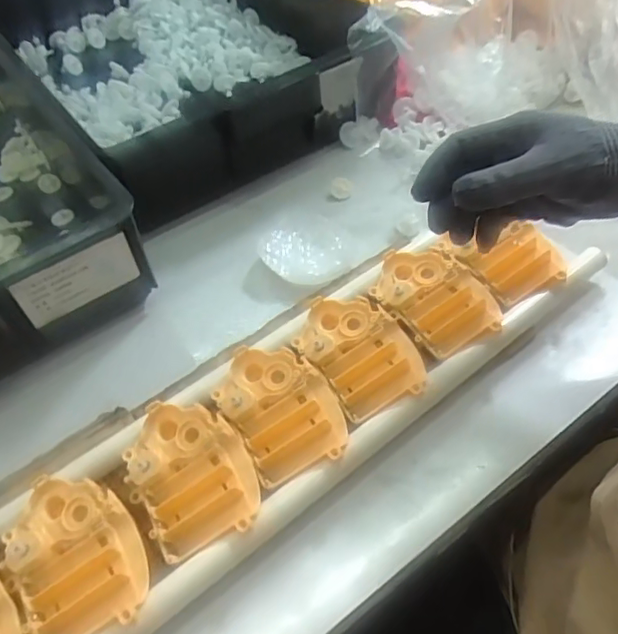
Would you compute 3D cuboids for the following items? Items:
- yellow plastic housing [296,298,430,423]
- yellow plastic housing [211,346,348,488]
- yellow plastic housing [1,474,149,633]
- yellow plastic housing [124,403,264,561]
[{"bbox_3d":[0.036,0.021,0.418,0.068,0.021,0.099,-28,53,-16],"label":"yellow plastic housing"},{"bbox_3d":[-0.021,0.059,0.395,0.066,0.021,0.103,-28,53,-16],"label":"yellow plastic housing"},{"bbox_3d":[-0.139,0.137,0.343,0.071,0.017,0.099,-23,52,-13],"label":"yellow plastic housing"},{"bbox_3d":[-0.078,0.094,0.369,0.071,0.020,0.103,-29,54,-17],"label":"yellow plastic housing"}]

